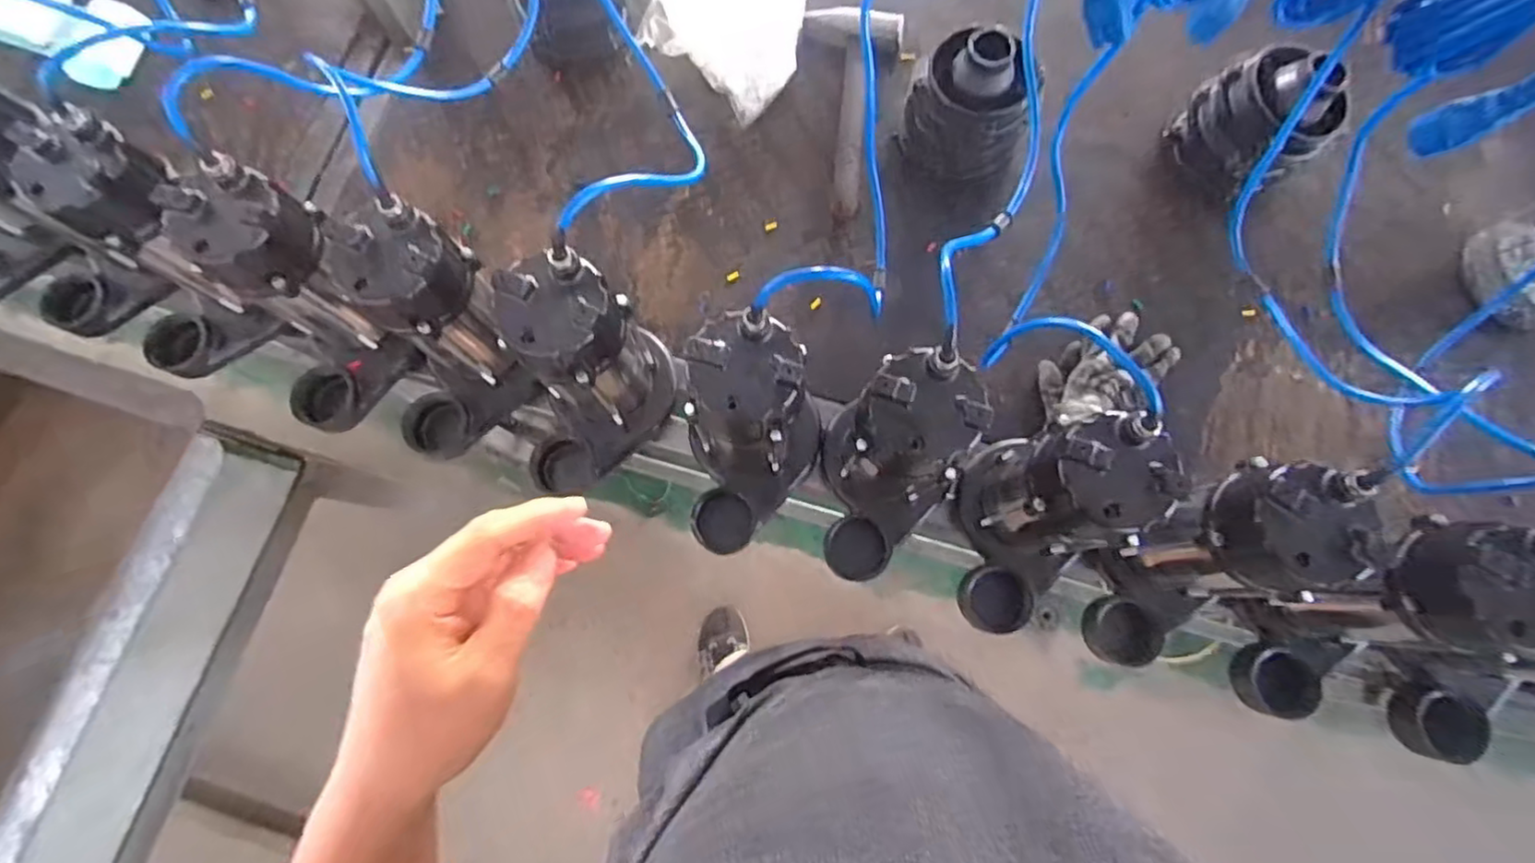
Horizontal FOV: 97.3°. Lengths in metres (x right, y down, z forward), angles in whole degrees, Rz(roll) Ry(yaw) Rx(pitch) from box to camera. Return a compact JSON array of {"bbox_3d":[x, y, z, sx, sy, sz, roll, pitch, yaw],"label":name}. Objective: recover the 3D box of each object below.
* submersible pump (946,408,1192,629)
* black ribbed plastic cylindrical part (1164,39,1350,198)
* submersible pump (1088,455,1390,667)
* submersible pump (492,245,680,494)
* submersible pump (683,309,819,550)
[{"bbox_3d":[0.249,0.081,0.591,0.107,0.236,0.175,-1,77,1],"label":"submersible pump"},{"bbox_3d":[0.545,-0.351,0.763,0.109,0.113,0.131,-25,78,-5],"label":"black ribbed plastic cylindrical part"},{"bbox_3d":[0.377,0.126,0.585,0.092,0.237,0.163,32,79,8],"label":"submersible pump"},{"bbox_3d":[-0.182,-0.044,0.633,0.178,0.245,0.109,-40,79,-8],"label":"submersible pump"},{"bbox_3d":[-0.012,0.019,0.622,0.114,0.252,0.175,13,77,4],"label":"submersible pump"}]

